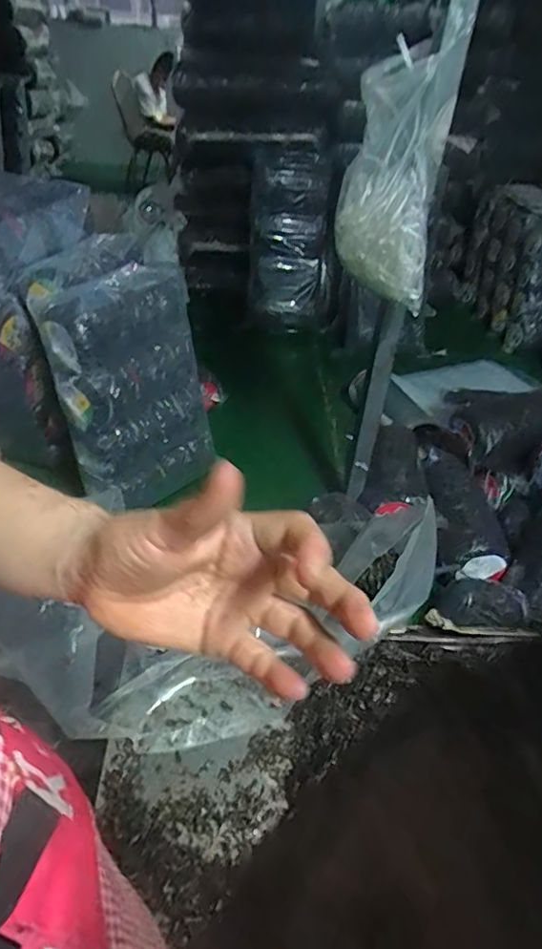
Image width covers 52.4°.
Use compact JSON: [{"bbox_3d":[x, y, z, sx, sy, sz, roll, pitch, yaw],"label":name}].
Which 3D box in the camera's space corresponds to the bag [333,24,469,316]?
[{"bbox_3d":[0.255,-0.600,1.156,0.217,0.445,0.137,10,40,4],"label":"bag"}]

